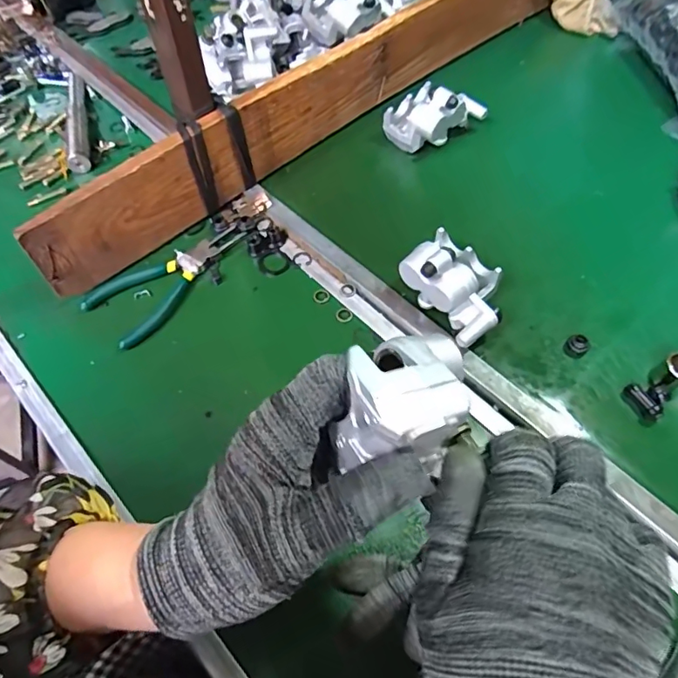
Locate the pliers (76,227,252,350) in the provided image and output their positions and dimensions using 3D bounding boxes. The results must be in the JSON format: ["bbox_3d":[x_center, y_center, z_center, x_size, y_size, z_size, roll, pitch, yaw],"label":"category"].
[{"bbox_3d":[-0.164,-0.065,0.497,0.075,0.015,0.163,32,64,20],"label":"pliers"}]

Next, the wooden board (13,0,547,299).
[{"bbox_3d":[0.004,-0.280,0.571,0.727,0.095,0.022,-41,65,-20],"label":"wooden board"}]

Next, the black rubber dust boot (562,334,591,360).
[{"bbox_3d":[0.209,0.006,0.450,0.019,0.015,0.017,37,66,22],"label":"black rubber dust boot"}]

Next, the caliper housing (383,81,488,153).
[{"bbox_3d":[0.108,-0.262,0.590,0.107,0.067,0.069,-33,62,-17],"label":"caliper housing"}]

